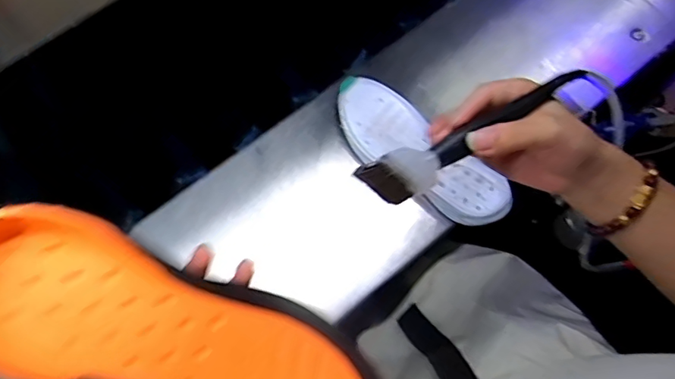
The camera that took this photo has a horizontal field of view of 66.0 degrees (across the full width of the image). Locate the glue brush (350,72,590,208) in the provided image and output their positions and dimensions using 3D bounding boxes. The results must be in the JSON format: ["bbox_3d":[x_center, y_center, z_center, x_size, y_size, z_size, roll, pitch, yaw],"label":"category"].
[{"bbox_3d":[0.094,-0.034,0.339,0.174,0.010,0.033,-25,106,-15],"label":"glue brush"}]

